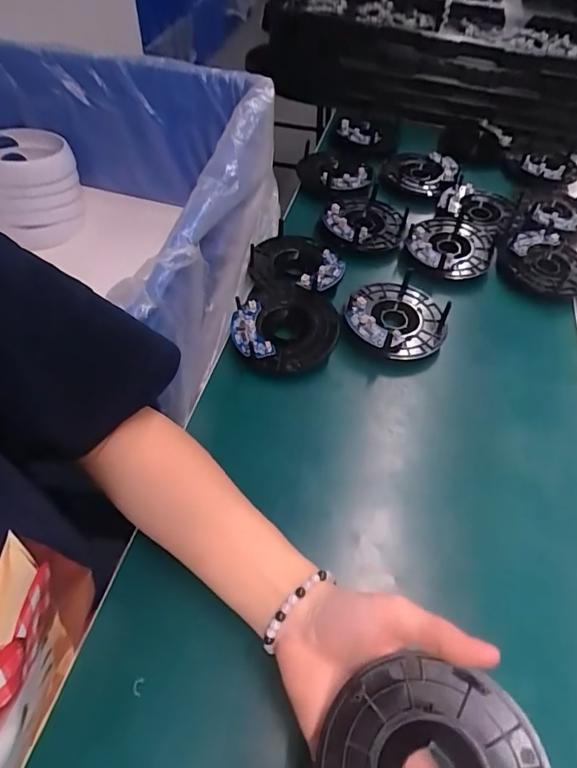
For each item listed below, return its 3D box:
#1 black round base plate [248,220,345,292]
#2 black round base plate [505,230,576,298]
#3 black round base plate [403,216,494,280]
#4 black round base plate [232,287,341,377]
[{"bbox_3d":[0.009,-0.135,0.522,0.099,0.020,0.092,2,54,-3],"label":"black round base plate"},{"bbox_3d":[0.304,-0.139,0.555,0.097,0.019,0.091,2,54,-3],"label":"black round base plate"},{"bbox_3d":[0.192,-0.165,0.564,0.096,0.015,0.110,29,57,16],"label":"black round base plate"},{"bbox_3d":[-0.003,-0.056,0.473,0.099,0.030,0.104,2,54,-3],"label":"black round base plate"}]

